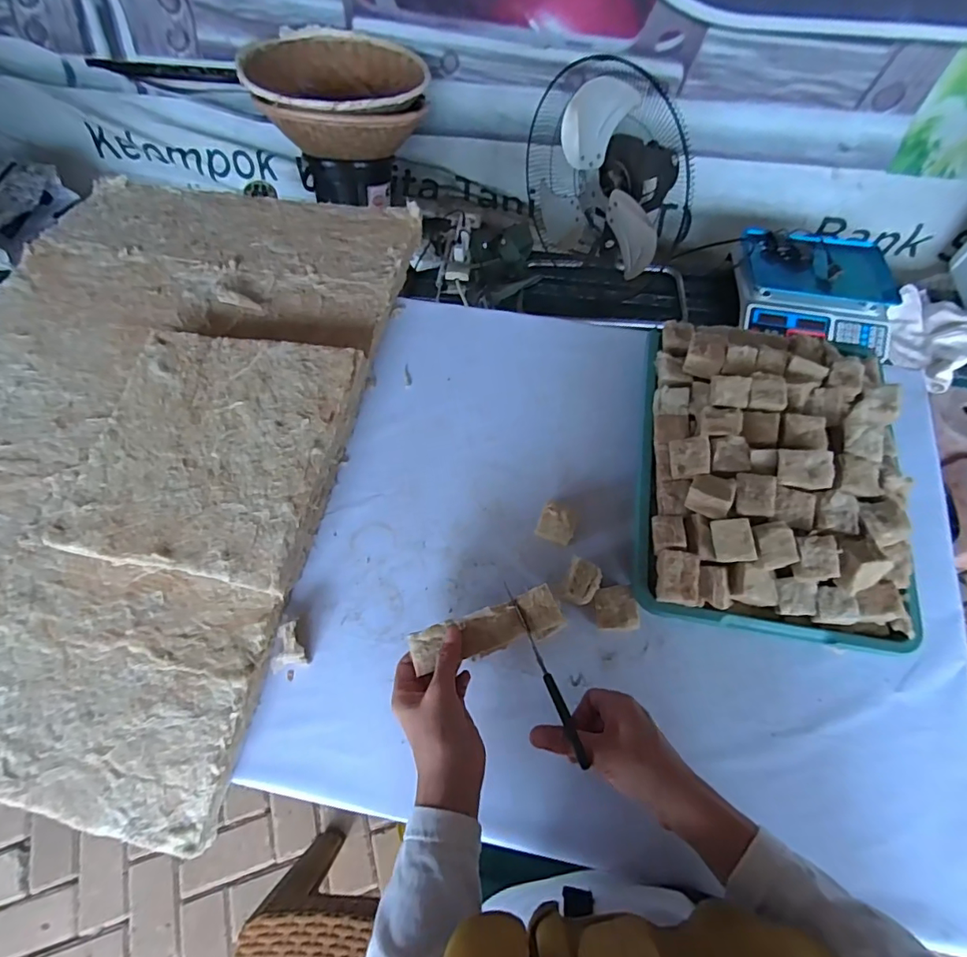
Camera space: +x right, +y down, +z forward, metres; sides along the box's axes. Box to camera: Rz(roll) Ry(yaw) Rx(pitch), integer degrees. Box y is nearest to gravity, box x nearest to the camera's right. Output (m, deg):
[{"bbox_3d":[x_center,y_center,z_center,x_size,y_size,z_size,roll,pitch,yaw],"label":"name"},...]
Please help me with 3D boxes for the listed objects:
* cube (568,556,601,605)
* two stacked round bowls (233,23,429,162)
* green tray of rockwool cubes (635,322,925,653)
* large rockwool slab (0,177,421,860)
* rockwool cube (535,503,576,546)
[{"bbox_3d":[0.102,0.109,0.505,0.031,0.032,0.041,18,65,10],"label":"cube"},{"bbox_3d":[-0.344,-0.938,1.181,0.408,0.135,0.414,0,63,1],"label":"two stacked round bowls"},{"bbox_3d":[0.301,-0.017,0.510,0.260,0.079,0.333,8,63,5],"label":"green tray of rockwool cubes"},{"bbox_3d":[-0.421,-0.082,0.601,0.538,0.065,0.799,9,63,5],"label":"large rockwool slab"},{"bbox_3d":[0.081,0.052,0.539,0.039,0.029,0.039,19,65,10],"label":"rockwool cube"}]

